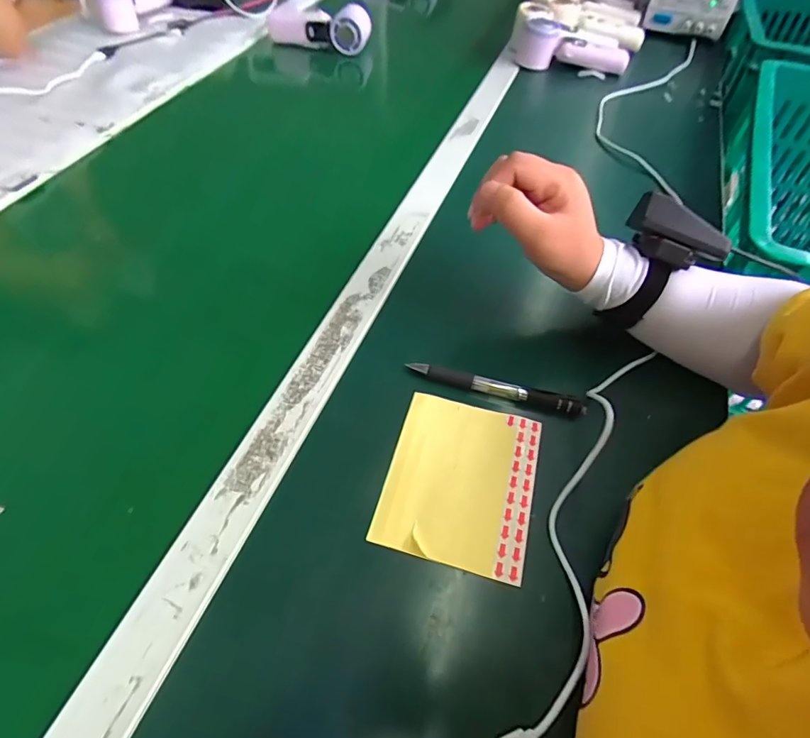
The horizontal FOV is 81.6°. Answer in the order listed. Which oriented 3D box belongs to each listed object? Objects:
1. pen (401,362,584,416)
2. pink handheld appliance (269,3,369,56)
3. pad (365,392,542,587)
[{"bbox_3d":[0.071,0.015,0.375,0.137,0.017,0.011,15,55,9],"label":"pen"},{"bbox_3d":[-0.142,-0.572,0.780,0.174,0.053,0.047,14,54,8],"label":"pink handheld appliance"},{"bbox_3d":[0.040,0.075,0.330,0.099,0.007,0.117,14,55,8],"label":"pad"}]

